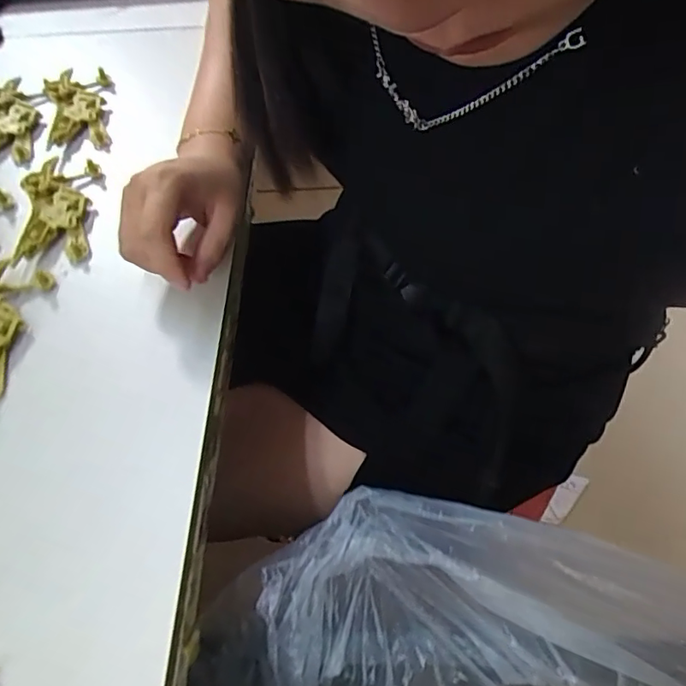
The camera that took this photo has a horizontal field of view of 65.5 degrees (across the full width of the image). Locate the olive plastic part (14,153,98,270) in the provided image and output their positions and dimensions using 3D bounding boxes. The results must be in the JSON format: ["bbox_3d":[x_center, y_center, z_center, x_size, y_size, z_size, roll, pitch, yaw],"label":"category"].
[{"bbox_3d":[-0.216,-0.103,0.402,0.047,0.020,0.098,-7,60,-2],"label":"olive plastic part"}]

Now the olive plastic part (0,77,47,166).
[{"bbox_3d":[-0.288,-0.191,0.458,0.045,0.018,0.102,-5,60,-1],"label":"olive plastic part"}]

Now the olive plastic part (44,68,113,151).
[{"bbox_3d":[-0.229,-0.204,0.461,0.048,0.017,0.103,-12,60,-4],"label":"olive plastic part"}]

